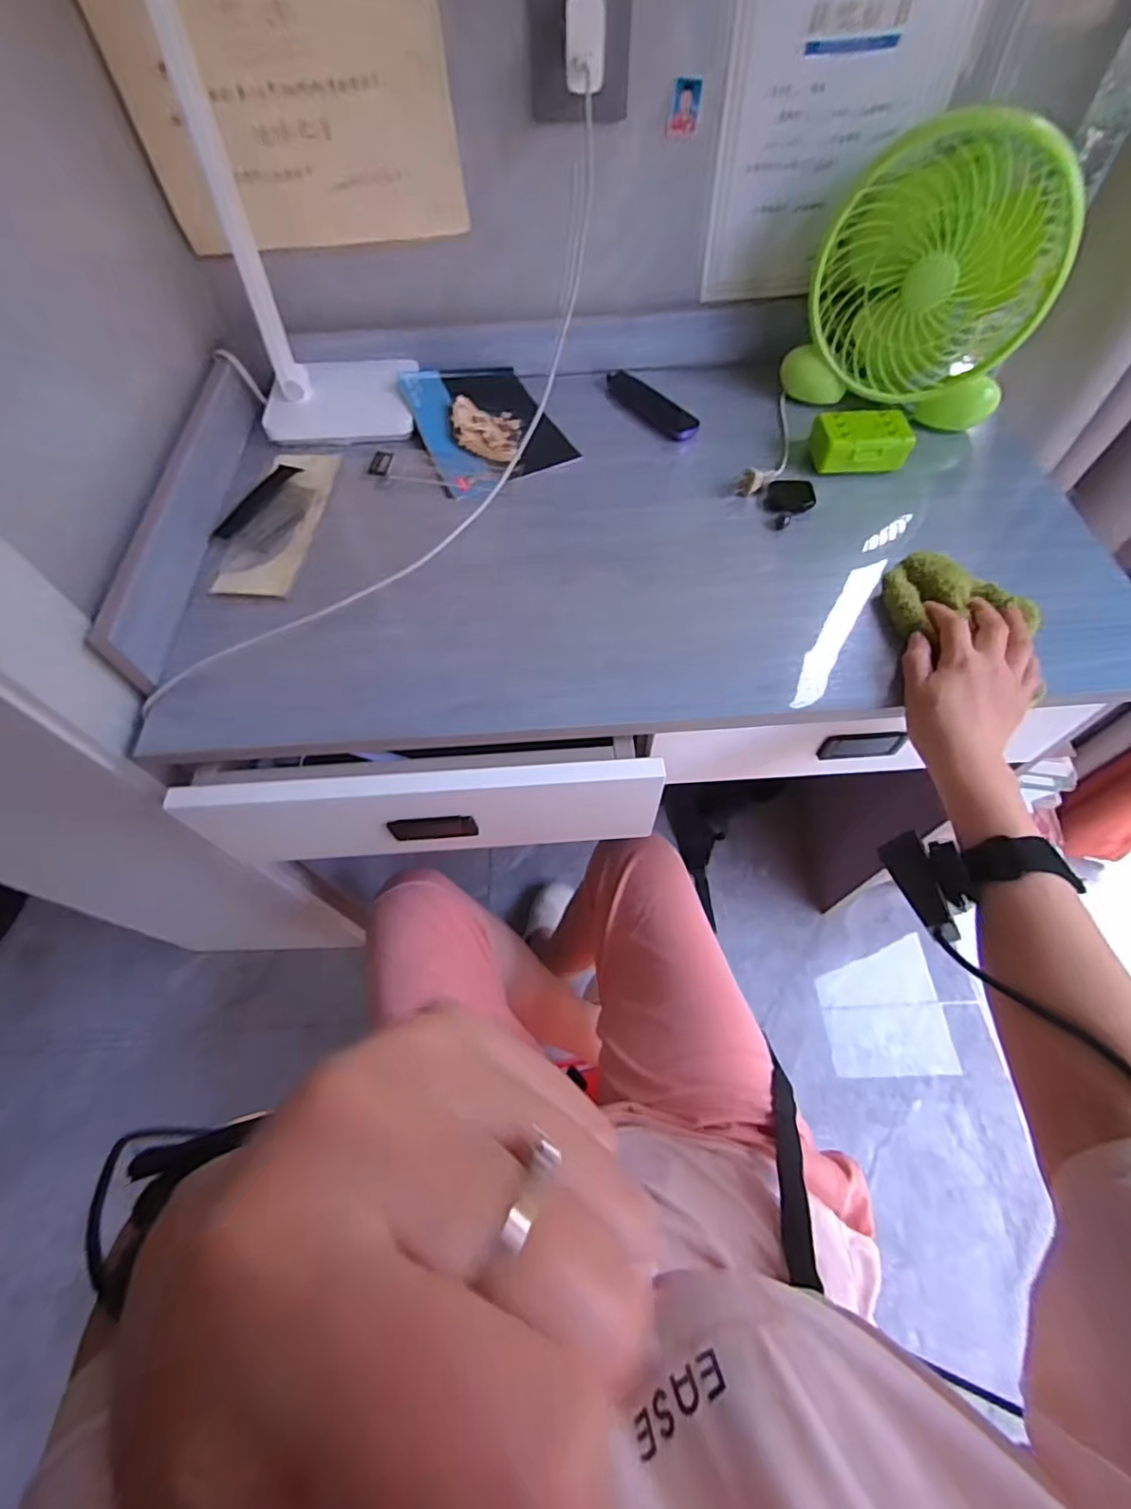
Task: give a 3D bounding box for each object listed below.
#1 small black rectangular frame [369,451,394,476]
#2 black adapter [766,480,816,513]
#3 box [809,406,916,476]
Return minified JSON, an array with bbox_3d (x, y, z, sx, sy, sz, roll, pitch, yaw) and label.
[{"bbox_3d":[-0.193,-0.305,0.607,0.022,0.007,0.031,5,60,4],"label":"small black rectangular frame"},{"bbox_3d":[0.223,-0.255,0.572,0.044,0.021,0.029,11,61,8],"label":"black adapter"},{"bbox_3d":[0.296,-0.312,0.581,0.086,0.046,0.047,-1,60,1],"label":"box"}]

